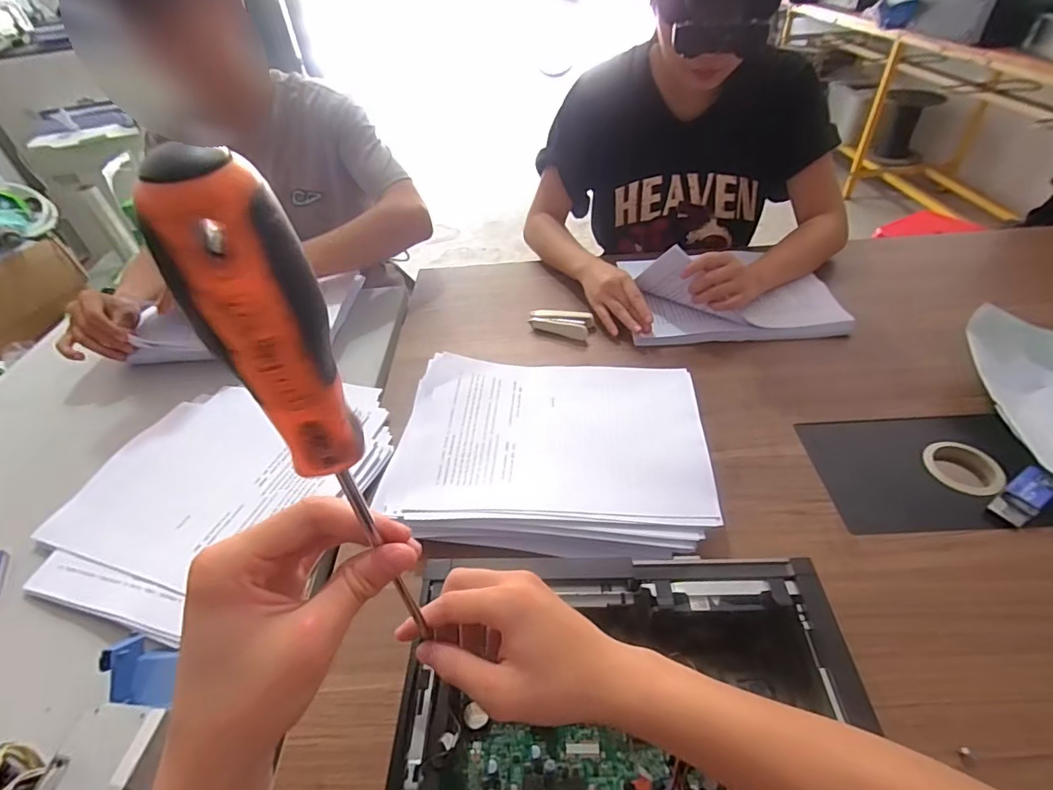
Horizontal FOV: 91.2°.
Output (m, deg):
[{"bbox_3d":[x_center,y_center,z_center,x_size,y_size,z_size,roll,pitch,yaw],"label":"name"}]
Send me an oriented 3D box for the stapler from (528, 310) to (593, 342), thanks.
[{"bbox_3d":[0.050,-0.107,0.758,0.089,0.031,0.035,12,45,19],"label":"stapler"}]

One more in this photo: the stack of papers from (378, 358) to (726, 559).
[{"bbox_3d":[0.023,0.056,0.557,0.316,0.063,0.235,-1,42,6],"label":"stack of papers"}]

